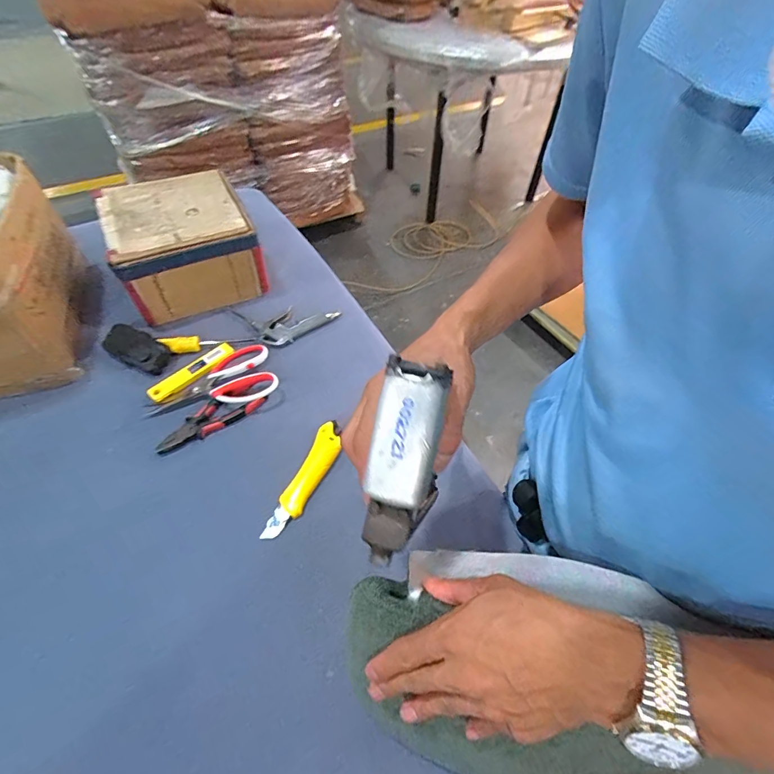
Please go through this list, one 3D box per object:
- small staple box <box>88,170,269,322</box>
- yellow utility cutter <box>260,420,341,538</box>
[{"bbox_3d":[-0.346,-0.251,0.722,0.210,0.119,0.220,-20,58,-16],"label":"small staple box"},{"bbox_3d":[-0.103,0.118,0.540,0.036,0.018,0.166,21,57,12],"label":"yellow utility cutter"}]

